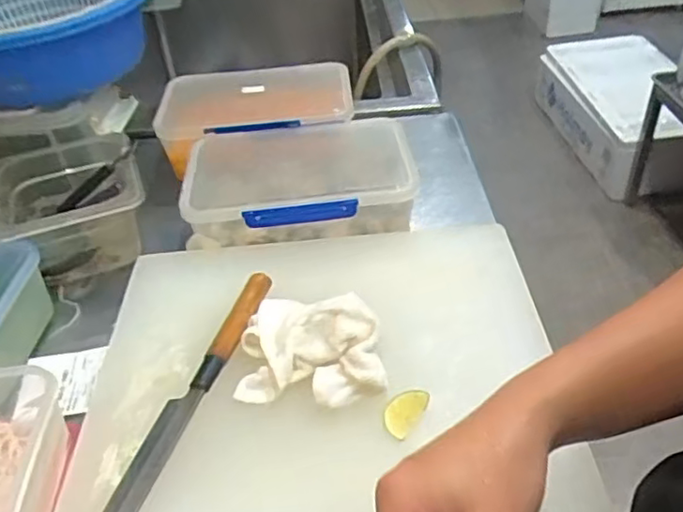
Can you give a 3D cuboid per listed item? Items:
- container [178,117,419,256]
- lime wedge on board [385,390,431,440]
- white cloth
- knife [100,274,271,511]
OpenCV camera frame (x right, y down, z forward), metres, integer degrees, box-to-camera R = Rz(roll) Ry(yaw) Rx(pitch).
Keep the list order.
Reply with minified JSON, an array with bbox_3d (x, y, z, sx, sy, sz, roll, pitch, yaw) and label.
[{"bbox_3d":[-0.044,-0.090,0.717,0.251,0.058,0.178,-4,40,0],"label":"container"},{"bbox_3d":[0.049,0.121,0.493,0.025,0.007,0.044,25,47,30],"label":"lime wedge on board"},{"bbox_3d":[-0.029,0.069,0.536,0.116,0.042,0.120,-6,40,-4],"label":"white cloth"},{"bbox_3d":[-0.138,0.137,0.492,0.034,0.025,0.347,11,42,17],"label":"knife"}]

